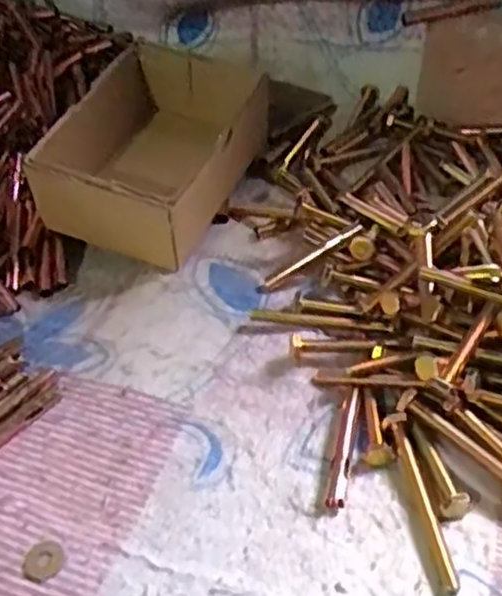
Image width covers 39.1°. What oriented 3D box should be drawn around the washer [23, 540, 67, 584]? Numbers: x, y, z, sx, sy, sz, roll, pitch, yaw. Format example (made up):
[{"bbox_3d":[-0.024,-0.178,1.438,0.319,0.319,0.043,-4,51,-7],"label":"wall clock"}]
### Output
[{"bbox_3d":[-0.116,0.146,0.395,0.021,0.004,0.023,-4,43,4],"label":"washer"}]

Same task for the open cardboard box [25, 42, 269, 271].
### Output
[{"bbox_3d":[-0.076,-0.122,0.605,0.132,0.104,0.193,13,46,21],"label":"open cardboard box"}]

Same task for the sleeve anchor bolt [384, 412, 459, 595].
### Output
[{"bbox_3d":[0.094,0.112,0.396,0.013,0.013,0.107,-9,42,-1],"label":"sleeve anchor bolt"}]

